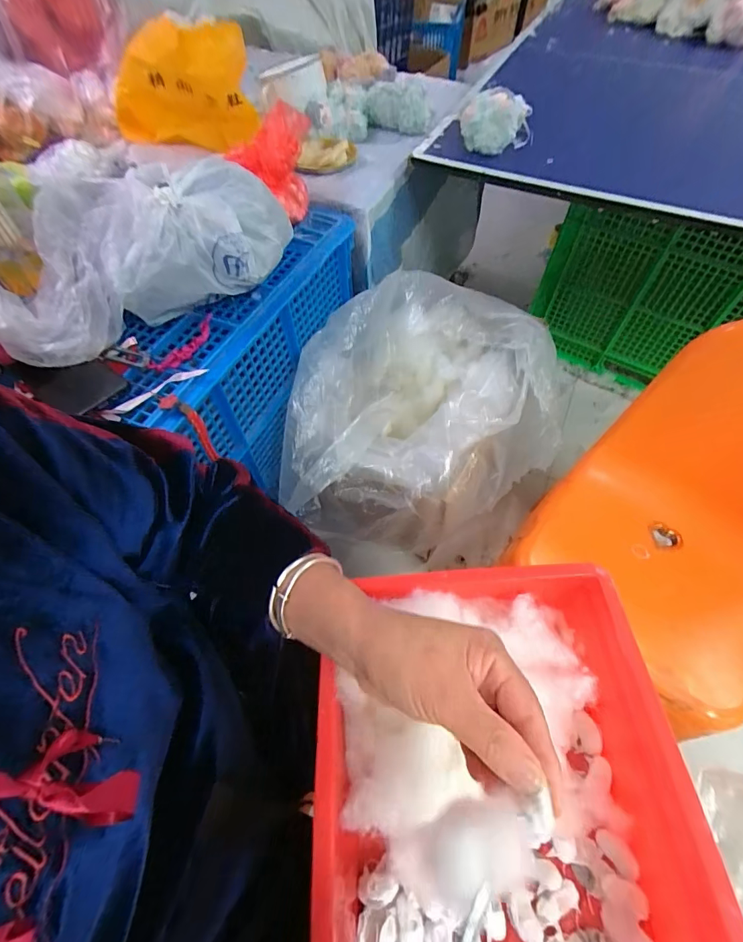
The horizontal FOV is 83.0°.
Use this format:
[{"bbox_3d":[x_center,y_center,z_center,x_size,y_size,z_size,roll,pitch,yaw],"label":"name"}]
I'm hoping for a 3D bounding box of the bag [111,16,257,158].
[{"bbox_3d":[-0.303,-0.608,0.658,0.240,0.155,0.099,22,61,14],"label":"bag"}]

